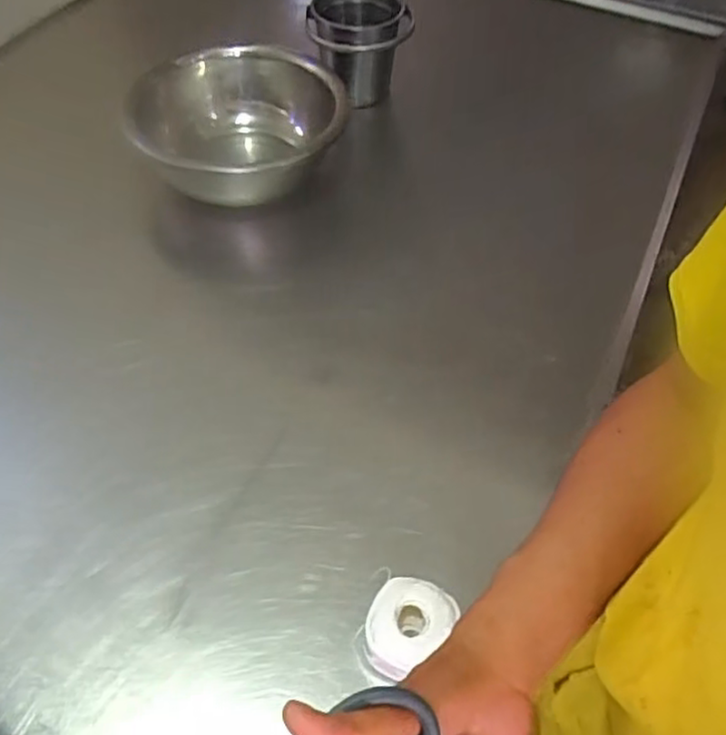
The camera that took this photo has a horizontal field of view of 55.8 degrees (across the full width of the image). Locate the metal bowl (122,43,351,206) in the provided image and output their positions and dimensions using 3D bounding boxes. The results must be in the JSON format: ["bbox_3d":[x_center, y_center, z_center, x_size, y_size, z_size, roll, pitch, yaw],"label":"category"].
[{"bbox_3d":[-0.154,-0.319,0.951,0.276,0.148,0.276,1,52,-1],"label":"metal bowl"}]

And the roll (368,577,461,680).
[{"bbox_3d":[0.034,0.221,0.579,0.067,0.061,0.076,34,59,21],"label":"roll"}]

